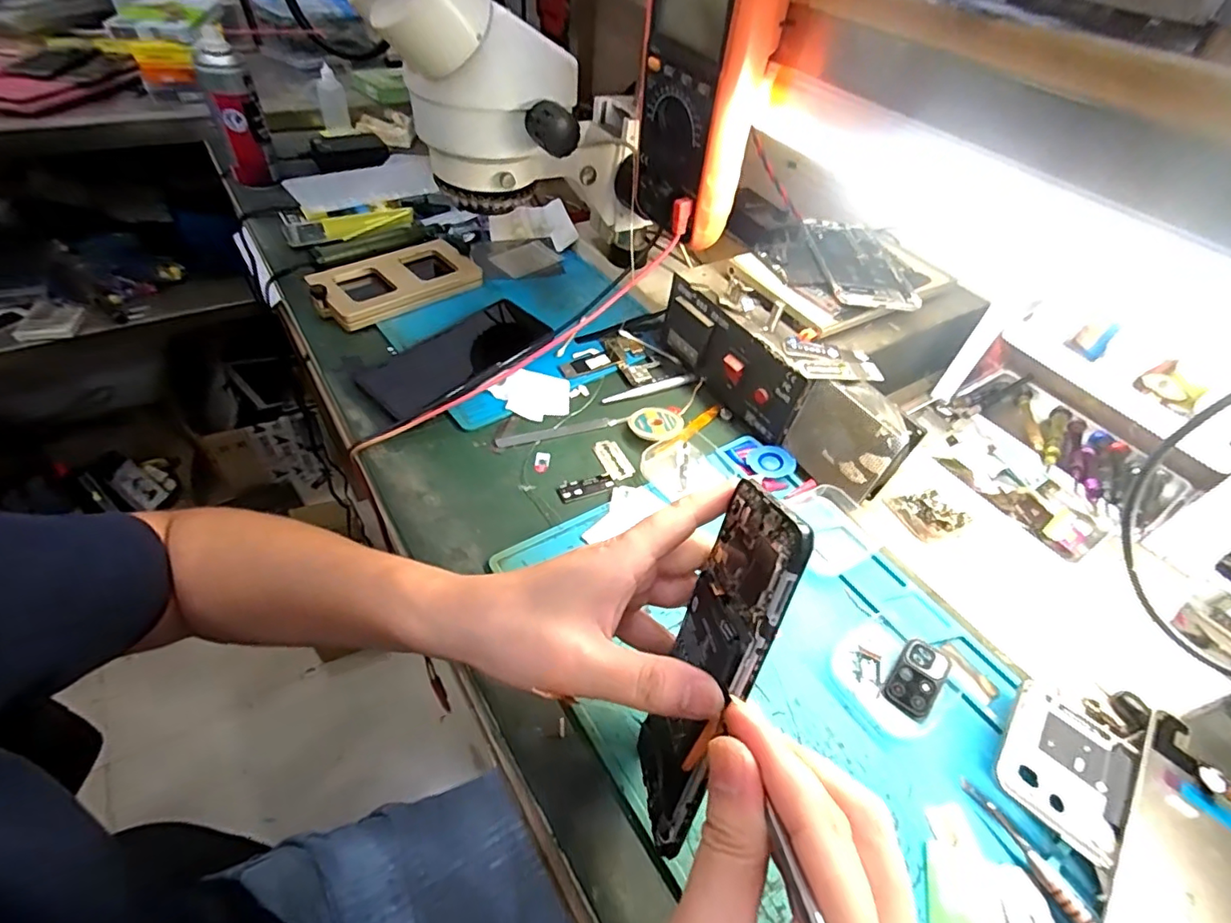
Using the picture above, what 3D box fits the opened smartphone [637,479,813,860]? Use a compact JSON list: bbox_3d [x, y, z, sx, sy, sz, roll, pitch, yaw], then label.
[{"bbox_3d":[0.040,0.090,0.250,0.015,0.161,0.072,15,16,-12],"label":"opened smartphone"}]

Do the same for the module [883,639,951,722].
[{"bbox_3d":[0.187,0.134,0.340,0.026,0.004,0.046,30,69,27],"label":"module"}]

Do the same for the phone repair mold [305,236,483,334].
[{"bbox_3d":[-0.223,-0.187,0.566,0.167,0.027,0.081,-34,60,-31],"label":"phone repair mold"}]

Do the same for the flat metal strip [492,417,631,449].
[{"bbox_3d":[-0.045,-0.027,0.470,0.115,0.004,0.013,-13,51,-17],"label":"flat metal strip"}]

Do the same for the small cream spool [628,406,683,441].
[{"bbox_3d":[0.036,-0.032,0.475,0.048,0.012,0.042,-17,52,-20],"label":"small cream spool"}]

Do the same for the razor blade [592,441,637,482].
[{"bbox_3d":[-0.001,-0.001,0.452,0.022,0.004,0.044,-15,48,-24],"label":"razor blade"}]

